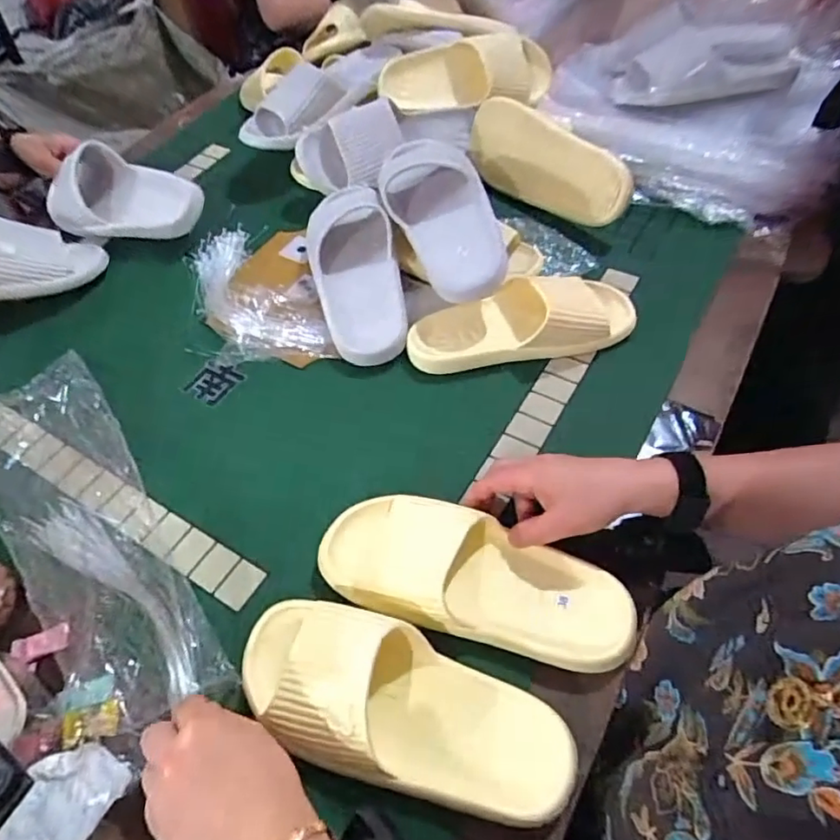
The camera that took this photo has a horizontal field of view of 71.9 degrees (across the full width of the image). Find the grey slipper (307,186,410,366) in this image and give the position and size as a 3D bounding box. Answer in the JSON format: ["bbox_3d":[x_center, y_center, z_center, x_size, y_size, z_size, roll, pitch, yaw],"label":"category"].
[{"bbox_3d":[-0.082,-0.193,0.681,0.102,0.071,0.267,-10,54,-4],"label":"grey slipper"}]

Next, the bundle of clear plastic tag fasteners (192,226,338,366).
[{"bbox_3d":[-0.212,-0.154,0.703,0.116,0.036,0.269,-28,57,-16],"label":"bundle of clear plastic tag fasteners"}]

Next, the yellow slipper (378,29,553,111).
[{"bbox_3d":[0.066,-0.500,0.847,0.247,0.089,0.113,-9,54,-3],"label":"yellow slipper"}]

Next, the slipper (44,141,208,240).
[{"bbox_3d":[-0.398,-0.308,0.797,0.229,0.063,0.117,9,100,9],"label":"slipper"}]

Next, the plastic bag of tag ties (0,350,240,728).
[{"bbox_3d":[-0.315,0.091,0.540,0.125,0.024,0.424,-33,58,-19],"label":"plastic bag of tag ties"}]

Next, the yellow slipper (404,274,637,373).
[{"bbox_3d":[0.109,-0.117,0.640,0.243,0.060,0.095,-7,53,-1],"label":"yellow slipper"}]

